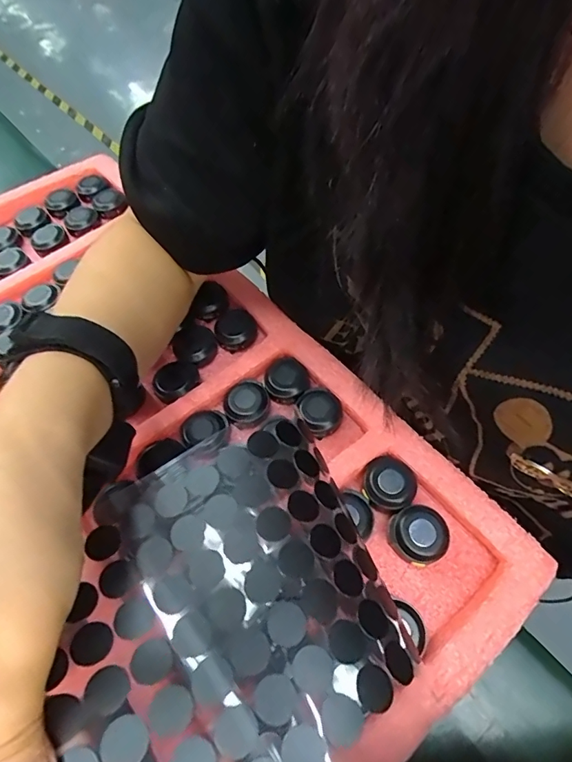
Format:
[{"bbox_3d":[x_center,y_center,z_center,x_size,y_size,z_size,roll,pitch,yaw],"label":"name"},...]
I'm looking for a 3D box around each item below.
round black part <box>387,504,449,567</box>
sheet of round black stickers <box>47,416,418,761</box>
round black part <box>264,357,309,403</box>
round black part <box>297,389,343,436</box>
[{"bbox_3d":[0.070,0.082,0.242,0.030,0.012,0.029,-1,57,2],"label":"round black part"},{"bbox_3d":[-0.023,0.078,0.164,0.112,0.030,0.115,-23,62,-8],"label":"sheet of round black stickers"},{"bbox_3d":[0.000,-0.001,0.296,0.026,0.009,0.029,-33,62,-18],"label":"round black part"},{"bbox_3d":[0.021,0.019,0.284,0.025,0.011,0.029,-32,62,-17],"label":"round black part"}]

